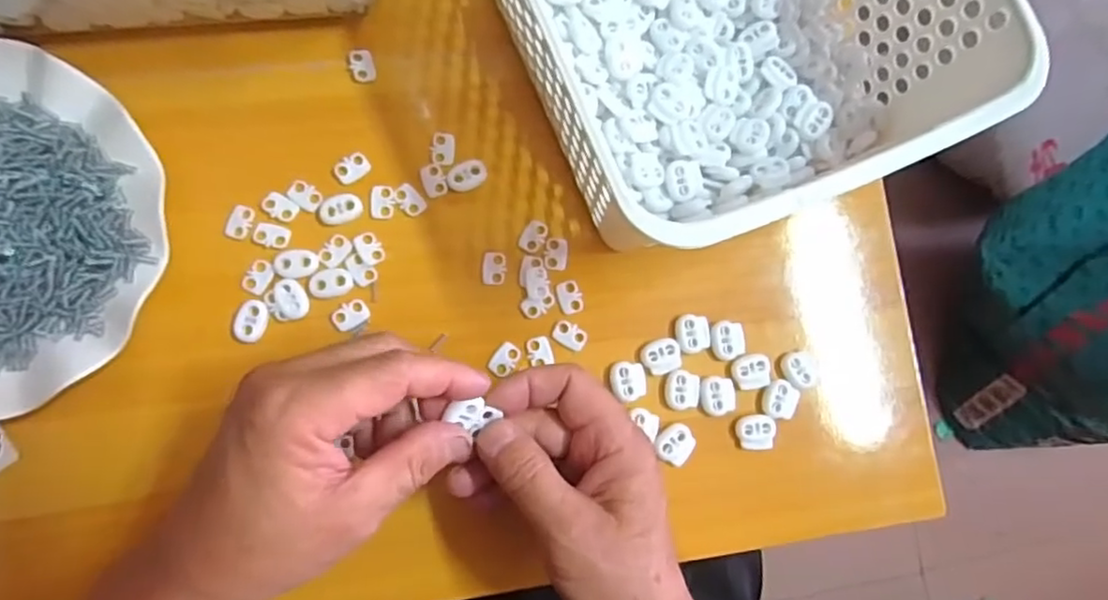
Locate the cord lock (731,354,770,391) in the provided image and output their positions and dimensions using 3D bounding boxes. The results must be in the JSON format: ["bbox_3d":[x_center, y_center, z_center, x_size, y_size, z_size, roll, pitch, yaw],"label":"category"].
[{"bbox_3d":[0.111,0.040,0.364,0.021,0.004,0.020,-1,83,-7],"label":"cord lock"}]

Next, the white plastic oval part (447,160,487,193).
[{"bbox_3d":[-0.048,-0.070,0.363,0.023,0.004,0.016,-27,87,-9],"label":"white plastic oval part"}]

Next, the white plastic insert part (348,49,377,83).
[{"bbox_3d":[-0.109,-0.132,0.366,0.014,0.004,0.020,-18,85,-9],"label":"white plastic insert part"}]

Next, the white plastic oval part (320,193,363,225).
[{"bbox_3d":[-0.116,-0.050,0.352,0.022,0.004,0.015,-16,85,-9],"label":"white plastic oval part"}]

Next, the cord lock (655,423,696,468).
[{"bbox_3d":[0.067,0.079,0.356,0.020,0.005,0.020,-30,87,-10],"label":"cord lock"}]

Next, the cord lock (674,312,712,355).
[{"bbox_3d":[0.078,0.018,0.362,0.019,0.004,0.021,-10,84,-8],"label":"cord lock"}]

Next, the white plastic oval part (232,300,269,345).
[{"bbox_3d":[-0.159,0.011,0.340,0.015,0.004,0.022,16,81,-4],"label":"white plastic oval part"}]

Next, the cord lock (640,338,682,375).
[{"bbox_3d":[0.060,0.031,0.362,0.021,0.004,0.019,-23,86,-9],"label":"cord lock"}]

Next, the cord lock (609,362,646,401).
[{"bbox_3d":[0.041,0.045,0.356,0.020,0.004,0.020,1,82,-7],"label":"cord lock"}]

